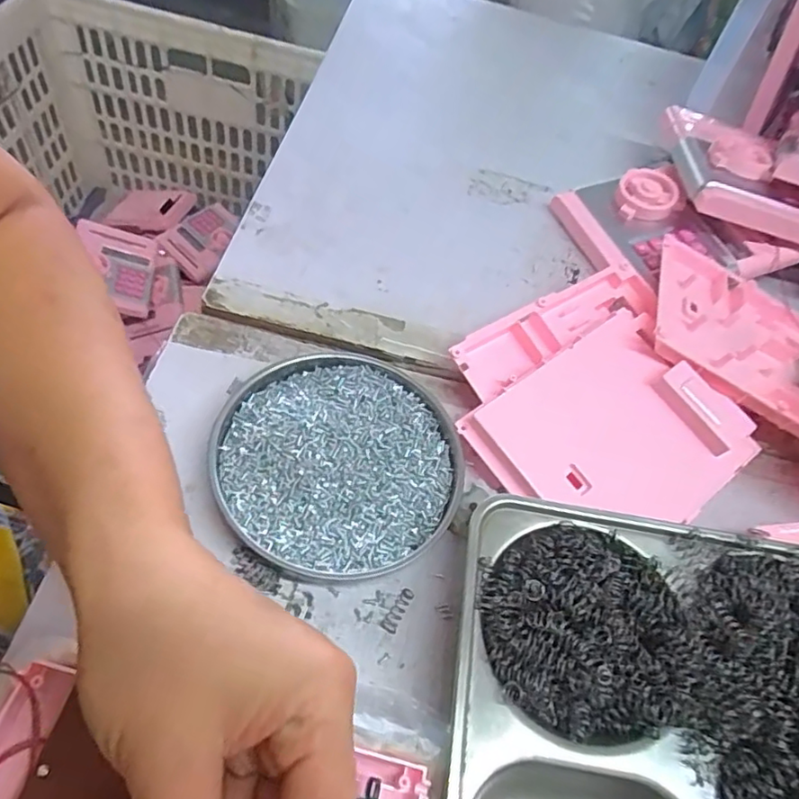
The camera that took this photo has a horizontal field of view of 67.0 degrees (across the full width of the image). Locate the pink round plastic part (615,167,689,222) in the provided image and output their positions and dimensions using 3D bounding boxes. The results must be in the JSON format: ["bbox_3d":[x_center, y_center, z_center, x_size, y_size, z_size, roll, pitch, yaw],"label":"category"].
[{"bbox_3d":[0.206,-0.167,0.496,0.053,0.016,0.057,22,54,4],"label":"pink round plastic part"}]

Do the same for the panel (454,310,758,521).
[{"bbox_3d":[0.132,0.022,0.379,0.139,0.022,0.125,-39,79,0],"label":"panel"}]

